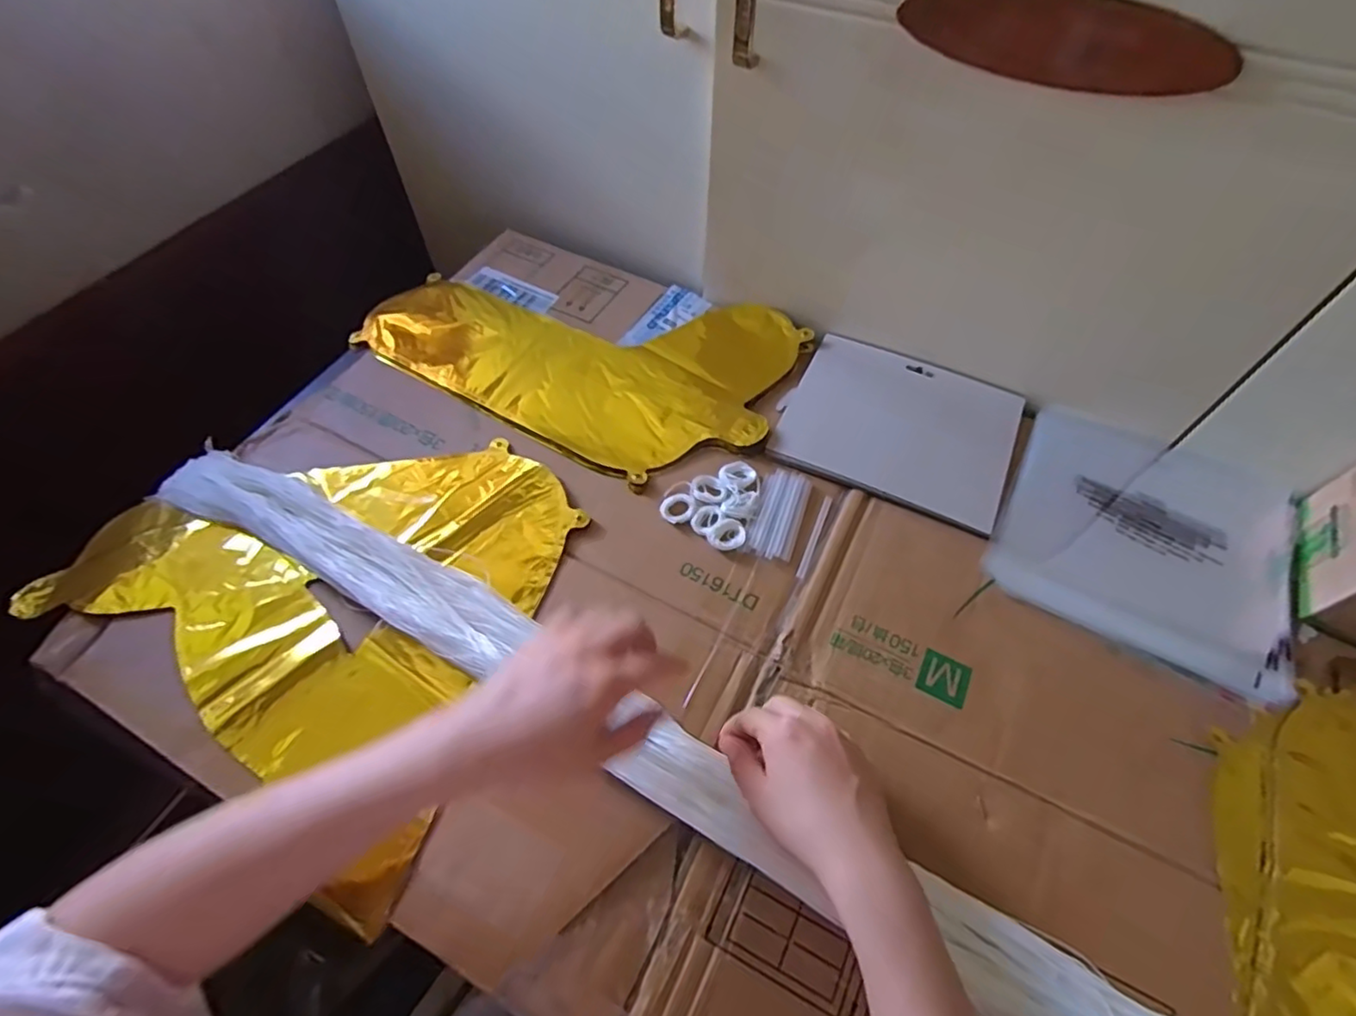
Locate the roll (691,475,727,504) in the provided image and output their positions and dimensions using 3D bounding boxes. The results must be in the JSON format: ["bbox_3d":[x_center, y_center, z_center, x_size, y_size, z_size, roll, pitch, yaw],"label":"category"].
[{"bbox_3d":[0.025,-0.016,0.523,0.027,0.004,0.030,-24,61,-15],"label":"roll"}]

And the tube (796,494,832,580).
[{"bbox_3d":[0.109,0.021,0.507,0.007,0.004,0.081,20,60,12],"label":"tube"}]

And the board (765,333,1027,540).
[{"bbox_3d":[0.197,-0.076,0.568,0.188,0.005,0.165,23,60,13],"label":"board"}]

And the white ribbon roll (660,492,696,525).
[{"bbox_3d":[0.000,0.000,0.515,0.027,0.004,0.029,0,58,-1],"label":"white ribbon roll"}]

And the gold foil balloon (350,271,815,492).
[{"bbox_3d":[-0.100,-0.158,0.610,0.401,0.011,0.234,21,60,12],"label":"gold foil balloon"}]

